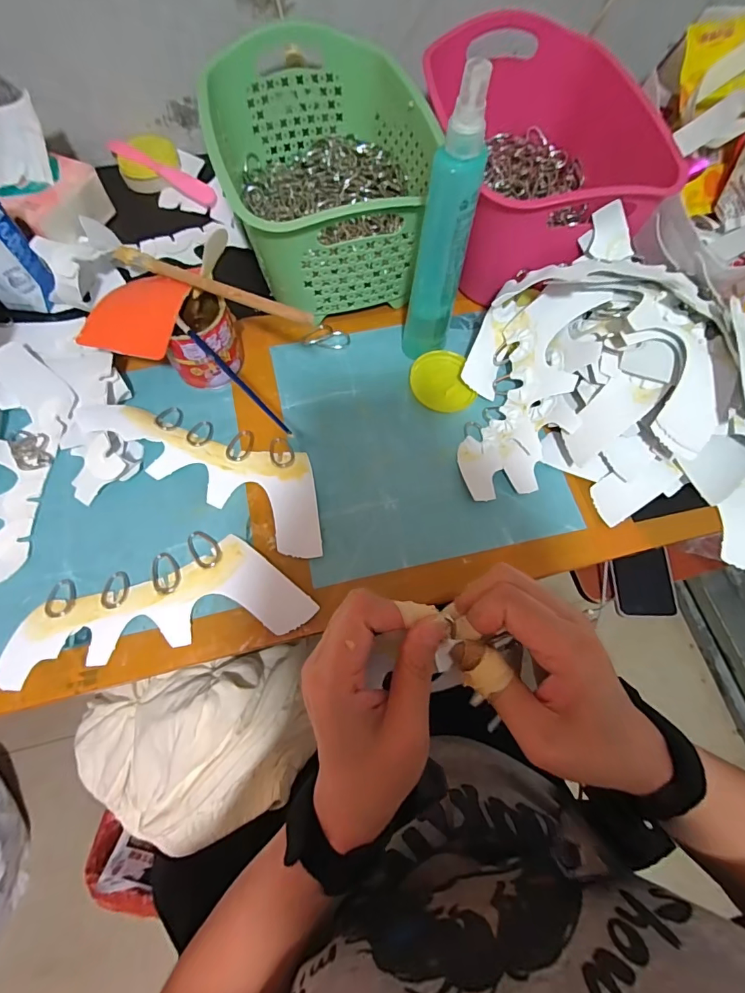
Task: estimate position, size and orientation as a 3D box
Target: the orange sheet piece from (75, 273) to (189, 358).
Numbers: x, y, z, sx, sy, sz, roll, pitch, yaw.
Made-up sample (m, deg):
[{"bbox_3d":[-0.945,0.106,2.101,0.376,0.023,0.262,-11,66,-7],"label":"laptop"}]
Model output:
[{"bbox_3d":[-0.199,-0.153,0.367,0.081,0.006,0.079,9,72,7],"label":"orange sheet piece"}]

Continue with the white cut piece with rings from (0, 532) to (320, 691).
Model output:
[{"bbox_3d":[-0.163,0.084,0.336,0.220,0.008,0.089,-16,69,-8],"label":"white cut piece with rings"}]

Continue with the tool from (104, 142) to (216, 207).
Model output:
[{"bbox_3d":[-0.243,-0.377,0.509,0.133,0.013,0.019,27,69,-4],"label":"tool"}]

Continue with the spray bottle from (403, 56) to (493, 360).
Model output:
[{"bbox_3d":[0.054,-0.189,0.338,0.037,0.212,0.033,21,69,6],"label":"spray bottle"}]

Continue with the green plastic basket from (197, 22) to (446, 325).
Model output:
[{"bbox_3d":[-0.052,-0.311,0.437,0.187,0.121,0.259,-12,69,-7],"label":"green plastic basket"}]

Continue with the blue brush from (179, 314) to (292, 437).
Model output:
[{"bbox_3d":[-0.108,-0.093,0.334,0.007,0.007,0.144,-40,74,-16],"label":"blue brush"}]

